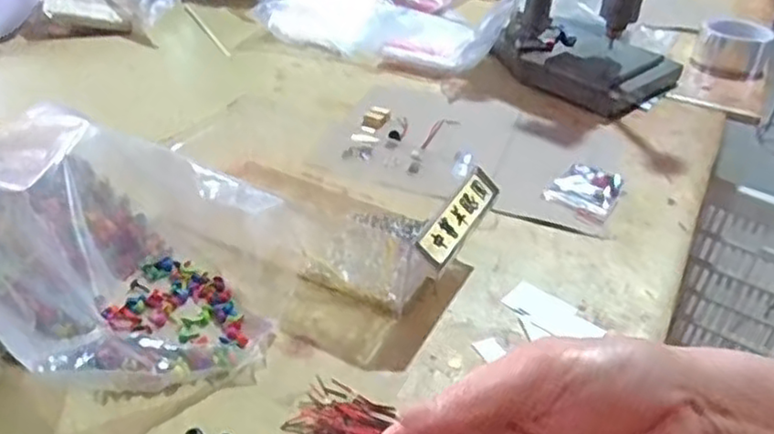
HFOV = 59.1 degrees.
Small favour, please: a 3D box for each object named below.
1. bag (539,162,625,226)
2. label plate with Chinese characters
[{"bbox_3d":[0.183,-0.026,0.626,0.058,0.007,0.086,26,39,24],"label":"bag"},{"bbox_3d":[0.052,-0.001,0.483,0.026,0.004,0.111,41,41,1],"label":"label plate with Chinese characters"}]

